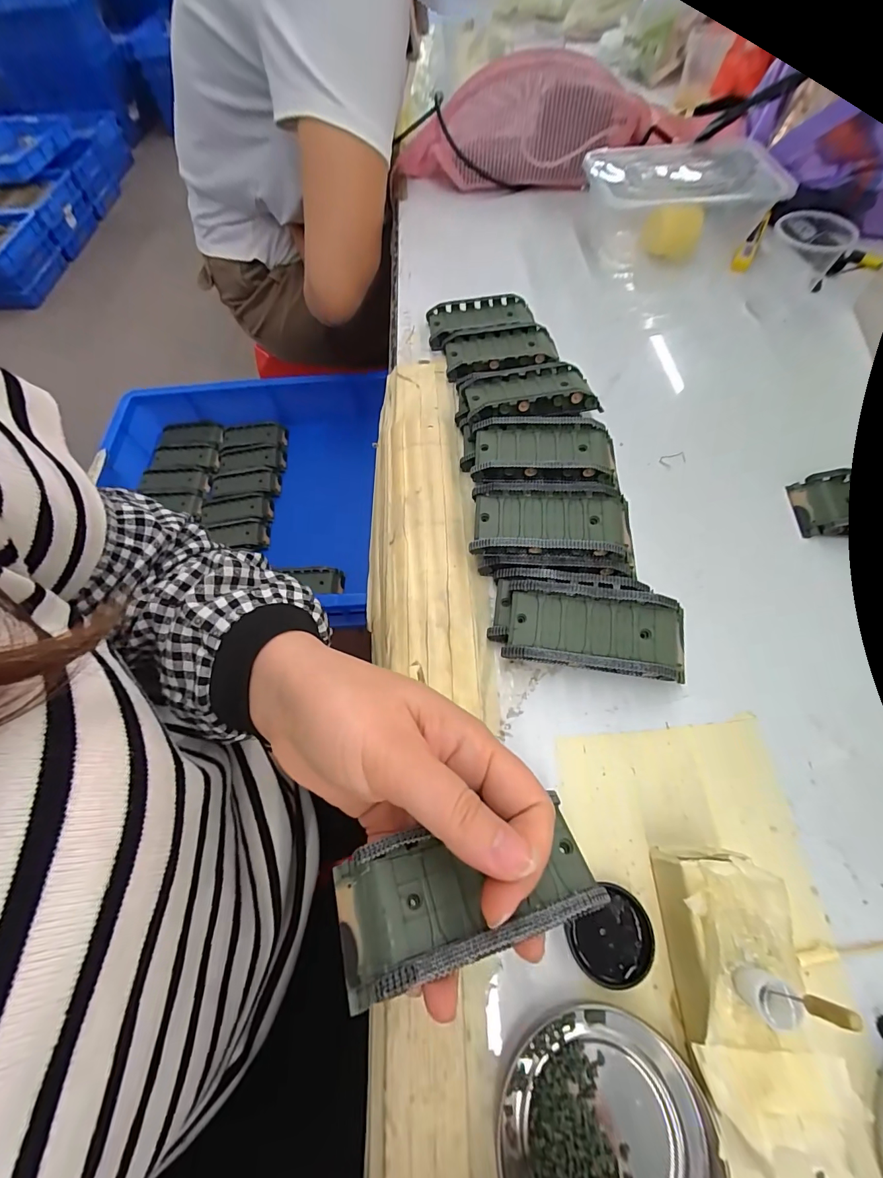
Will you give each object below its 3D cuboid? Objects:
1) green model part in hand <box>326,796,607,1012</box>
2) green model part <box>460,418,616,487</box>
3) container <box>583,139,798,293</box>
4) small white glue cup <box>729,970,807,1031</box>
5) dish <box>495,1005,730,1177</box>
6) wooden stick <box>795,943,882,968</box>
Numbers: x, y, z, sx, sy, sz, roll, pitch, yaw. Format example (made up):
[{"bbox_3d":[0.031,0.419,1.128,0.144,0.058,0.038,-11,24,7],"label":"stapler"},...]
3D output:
[{"bbox_3d":[0.011,0.111,0.158,0.096,0.018,0.042,-8,45,-16],"label":"green model part in hand"},{"bbox_3d":[0.065,-0.093,0.292,0.102,0.025,0.055,7,63,6],"label":"green model part"},{"bbox_3d":[0.228,-0.377,0.426,0.167,0.080,0.118,-1,63,2],"label":"container"},{"bbox_3d":[0.112,0.141,0.145,0.012,0.017,0.012,-1,63,2],"label":"small white glue cup"},{"bbox_3d":[0.061,0.205,0.157,0.079,0.008,0.068,-11,63,-3],"label":"dish"},{"bbox_3d":[0.181,0.153,0.179,0.058,0.004,0.006,-8,63,-2],"label":"wooden stick"}]

